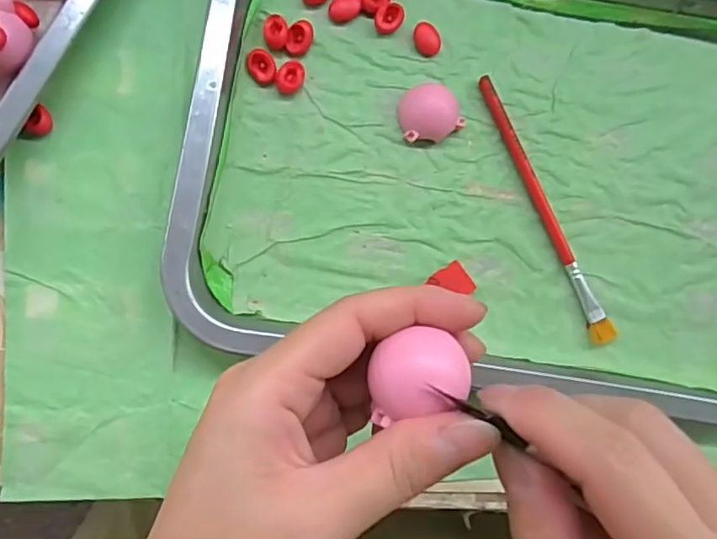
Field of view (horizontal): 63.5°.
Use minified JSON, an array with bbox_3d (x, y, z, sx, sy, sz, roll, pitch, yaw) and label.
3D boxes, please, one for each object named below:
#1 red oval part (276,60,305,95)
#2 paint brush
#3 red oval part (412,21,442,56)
[{"bbox_3d":[-0.032,-0.091,0.274,0.012,0.005,0.016,15,86,-5],"label":"red oval part"},{"bbox_3d":[0.091,-0.028,0.283,0.011,0.007,0.140,-26,90,-6],"label":"paint brush"},{"bbox_3d":[0.034,-0.112,0.281,0.012,0.005,0.015,-28,90,-6],"label":"red oval part"}]

